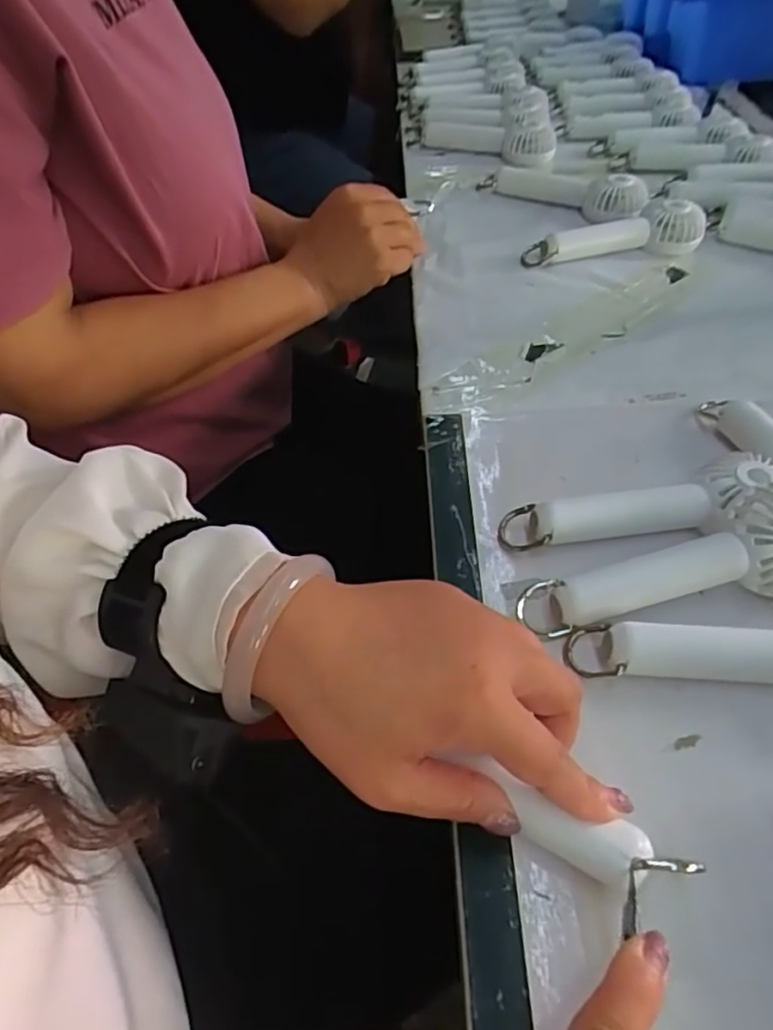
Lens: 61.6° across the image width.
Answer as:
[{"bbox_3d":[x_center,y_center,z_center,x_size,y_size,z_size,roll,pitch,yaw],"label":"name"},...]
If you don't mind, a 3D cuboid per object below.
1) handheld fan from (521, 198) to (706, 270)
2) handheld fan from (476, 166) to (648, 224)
[{"bbox_3d":[0.199,-0.246,0.567,0.158,0.031,0.036,-7,49,-4],"label":"handheld fan"},{"bbox_3d":[0.172,-0.323,0.633,0.162,0.026,0.051,32,58,26],"label":"handheld fan"}]

